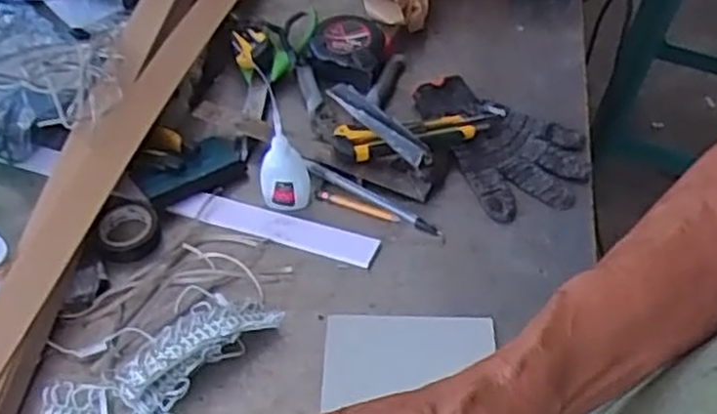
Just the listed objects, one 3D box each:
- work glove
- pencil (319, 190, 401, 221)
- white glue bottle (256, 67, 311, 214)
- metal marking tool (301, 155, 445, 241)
[{"bbox_3d":[0.147,-0.073,0.773,0.132,0.021,0.191,-22,52,-17],"label":"work glove"},{"bbox_3d":[-0.001,-0.001,0.725,0.082,0.004,0.010,20,53,18],"label":"pencil"},{"bbox_3d":[-0.069,-0.041,0.699,0.045,0.099,0.035,-1,49,1],"label":"white glue bottle"},{"bbox_3d":[0.013,-0.009,0.728,0.154,0.012,0.015,27,55,22],"label":"metal marking tool"}]

